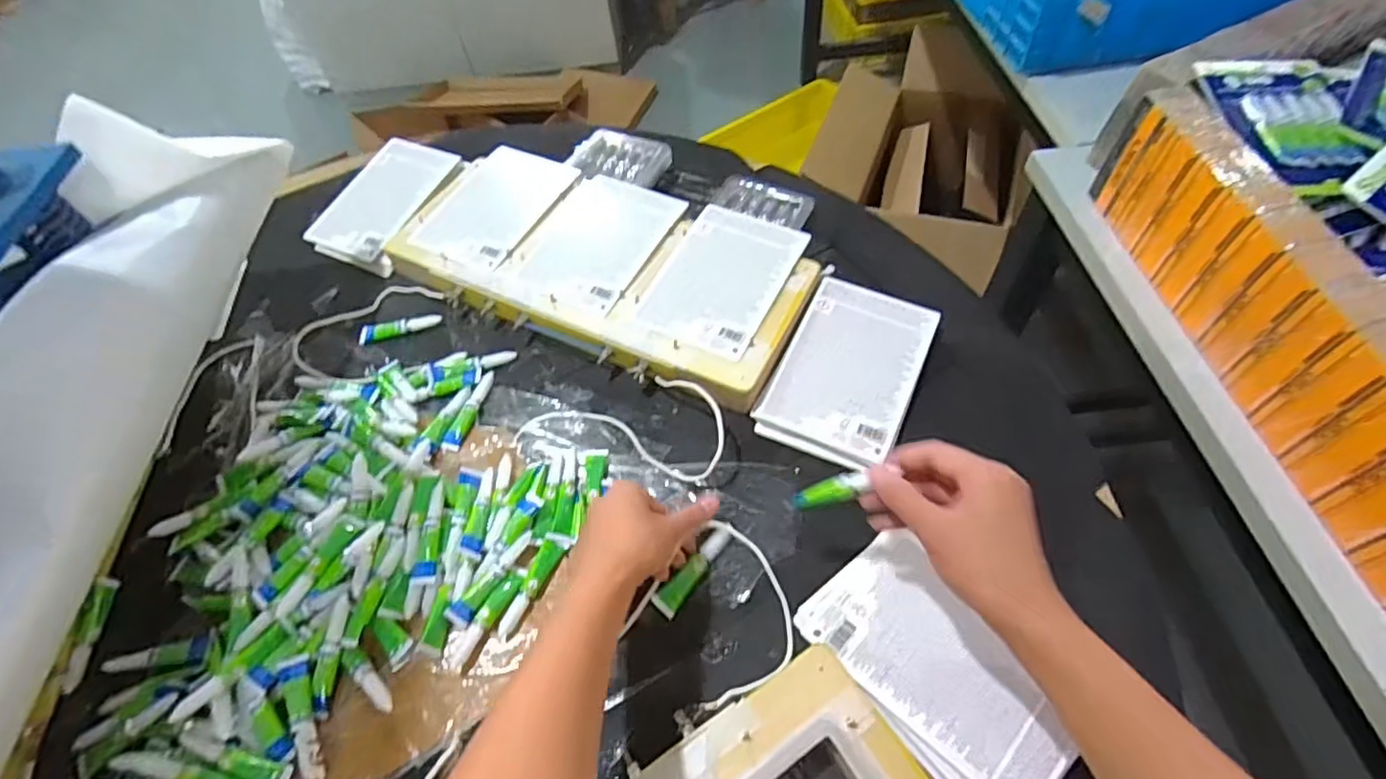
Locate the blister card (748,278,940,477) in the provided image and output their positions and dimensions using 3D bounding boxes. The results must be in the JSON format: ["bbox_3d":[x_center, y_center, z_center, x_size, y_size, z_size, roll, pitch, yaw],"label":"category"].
[{"bbox_3d":[0.143,-0.020,0.573,0.119,0.020,0.180,22,60,19],"label":"blister card"}]

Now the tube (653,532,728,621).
[{"bbox_3d":[0.001,0.140,0.486,0.019,0.014,0.076,35,65,25],"label":"tube"}]

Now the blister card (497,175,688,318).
[{"bbox_3d":[-0.096,-0.154,0.645,0.130,0.007,0.175,24,61,20],"label":"blister card"}]

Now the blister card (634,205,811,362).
[{"bbox_3d":[0.030,-0.111,0.608,0.116,0.008,0.171,20,59,18],"label":"blister card"}]

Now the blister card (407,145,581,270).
[{"bbox_3d":[-0.212,-0.203,0.686,0.116,0.010,0.169,19,59,17],"label":"blister card"}]

